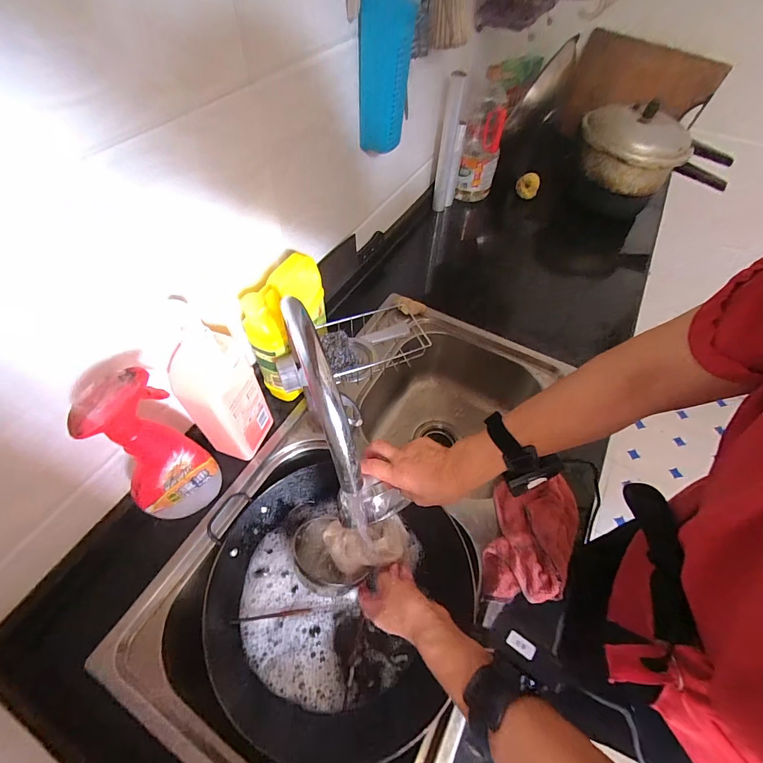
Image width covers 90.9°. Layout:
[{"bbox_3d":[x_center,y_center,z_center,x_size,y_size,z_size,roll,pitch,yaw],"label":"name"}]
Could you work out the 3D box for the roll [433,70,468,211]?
[{"bbox_3d":[0.162,-0.537,0.869,0.052,0.281,0.053,11,54,6],"label":"roll"}]

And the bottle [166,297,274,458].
[{"bbox_3d":[-0.214,0.019,0.513,0.066,0.264,0.095,39,62,23],"label":"bottle"}]

